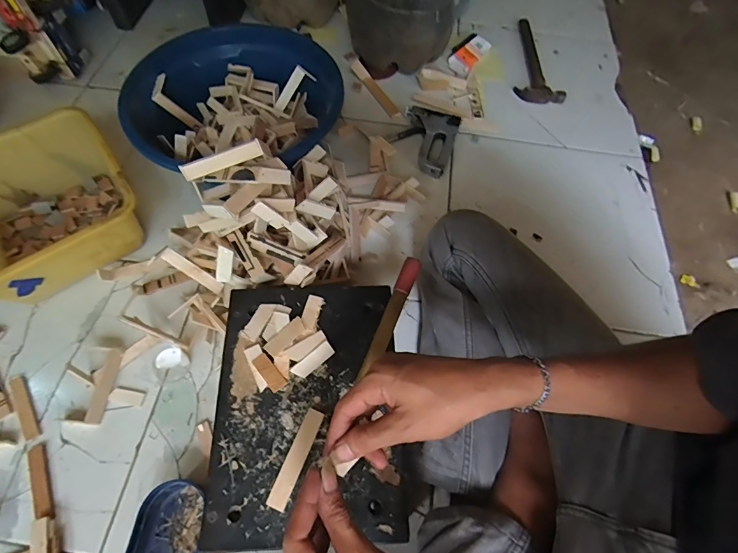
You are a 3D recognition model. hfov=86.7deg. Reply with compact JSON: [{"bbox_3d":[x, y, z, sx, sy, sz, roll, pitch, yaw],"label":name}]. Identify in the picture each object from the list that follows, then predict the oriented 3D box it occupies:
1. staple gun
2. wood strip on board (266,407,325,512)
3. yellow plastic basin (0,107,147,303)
[{"bbox_3d":[0.109,-0.279,0.784,0.122,0.025,0.160,19,66,5],"label":"staple gun"},{"bbox_3d":[-0.075,0.190,0.412,0.020,0.010,0.098,21,64,8],"label":"wood strip on board"},{"bbox_3d":[-0.519,-0.104,0.627,0.266,0.124,0.244,-32,71,-16],"label":"yellow plastic basin"}]

